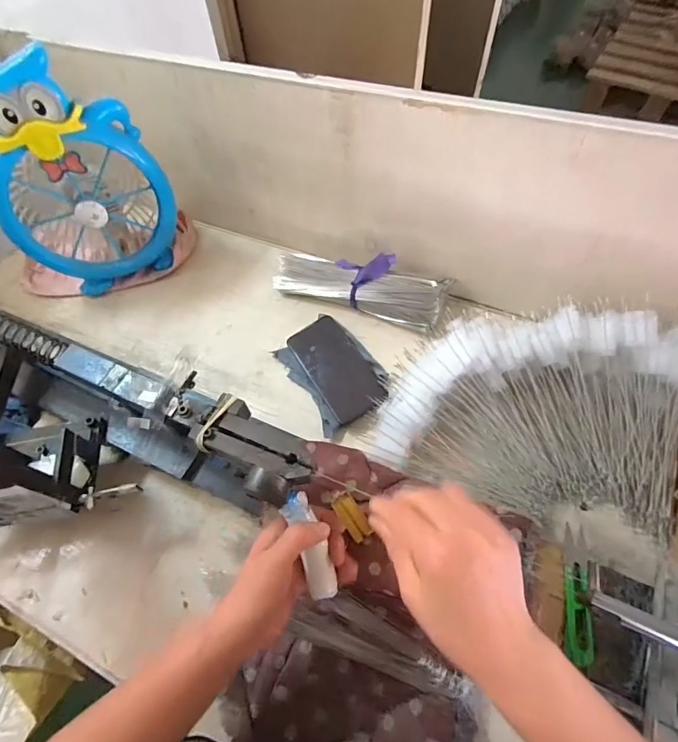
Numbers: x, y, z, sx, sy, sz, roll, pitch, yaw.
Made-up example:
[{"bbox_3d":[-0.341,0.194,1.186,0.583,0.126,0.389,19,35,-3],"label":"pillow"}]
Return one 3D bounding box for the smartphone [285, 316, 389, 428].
[{"bbox_3d":[-0.003,-0.006,0.558,0.076,0.014,0.170,-36,62,2],"label":"smartphone"}]

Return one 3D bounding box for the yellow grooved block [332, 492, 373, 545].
[{"bbox_3d":[0.014,0.151,0.417,0.021,0.006,0.048,-30,70,-14],"label":"yellow grooved block"}]

